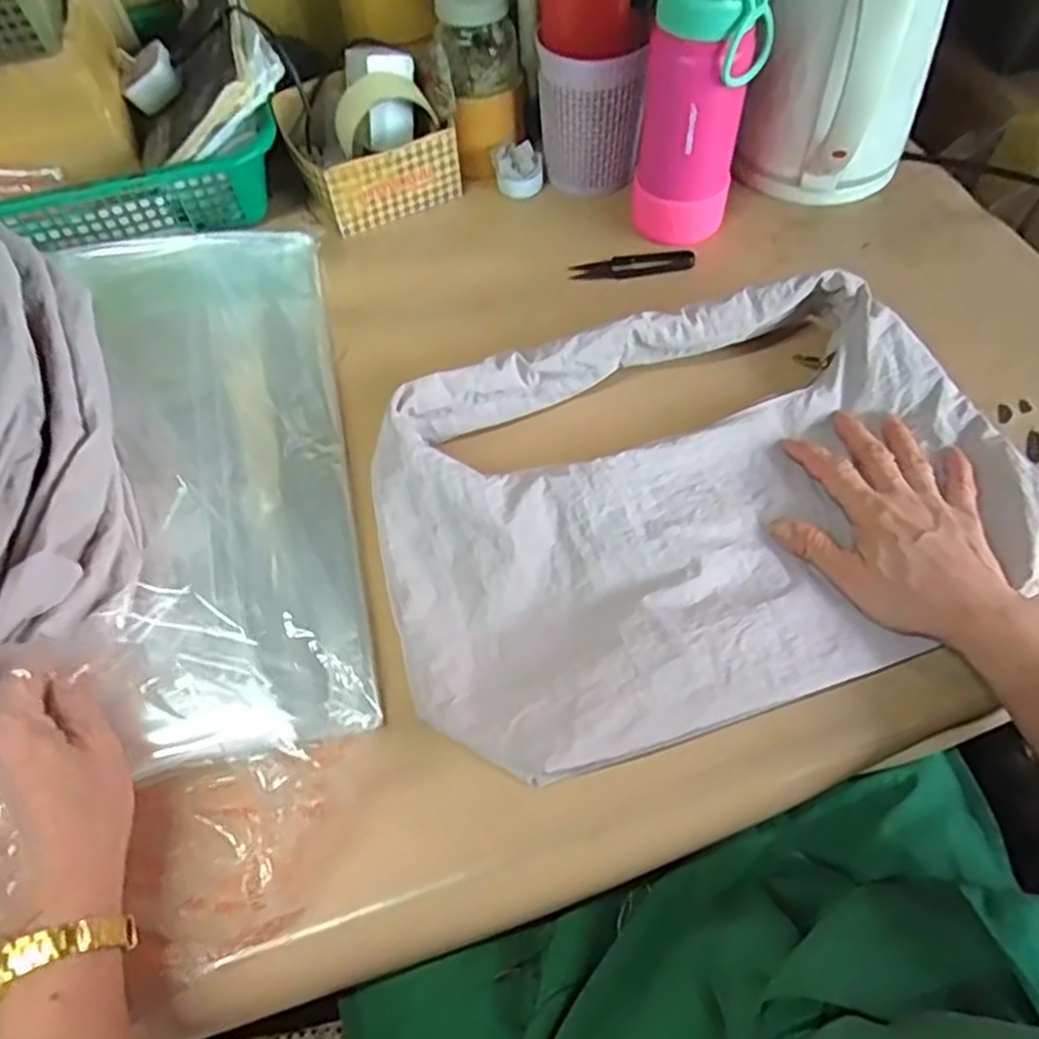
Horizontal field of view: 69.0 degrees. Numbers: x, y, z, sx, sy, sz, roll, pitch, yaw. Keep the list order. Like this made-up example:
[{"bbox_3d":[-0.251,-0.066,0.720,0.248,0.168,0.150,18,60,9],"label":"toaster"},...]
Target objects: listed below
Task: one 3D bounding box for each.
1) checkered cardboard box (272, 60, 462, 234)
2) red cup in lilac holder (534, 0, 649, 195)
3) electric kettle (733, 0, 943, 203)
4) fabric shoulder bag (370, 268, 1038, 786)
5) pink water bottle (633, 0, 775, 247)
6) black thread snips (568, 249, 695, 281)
[{"bbox_3d":[-0.136,-0.332,0.673,0.133,0.064,0.139,-24,60,-13],"label":"checkered cardboard box"},{"bbox_3d":[0.055,-0.366,0.615,0.084,0.169,0.076,3,58,4],"label":"red cup in lilac holder"},{"bbox_3d":[0.250,-0.352,0.580,0.134,0.213,0.157,19,61,13],"label":"electric kettle"},{"bbox_3d":[0.114,-0.017,0.465,0.392,0.046,0.263,-17,59,-9],"label":"fabric shoulder bag"},{"bbox_3d":[0.130,-0.309,0.560,0.066,0.204,0.066,-37,64,-20],"label":"pink water bottle"},{"bbox_3d":[0.093,-0.209,0.620,0.099,0.013,0.023,-2,58,0],"label":"black thread snips"}]

